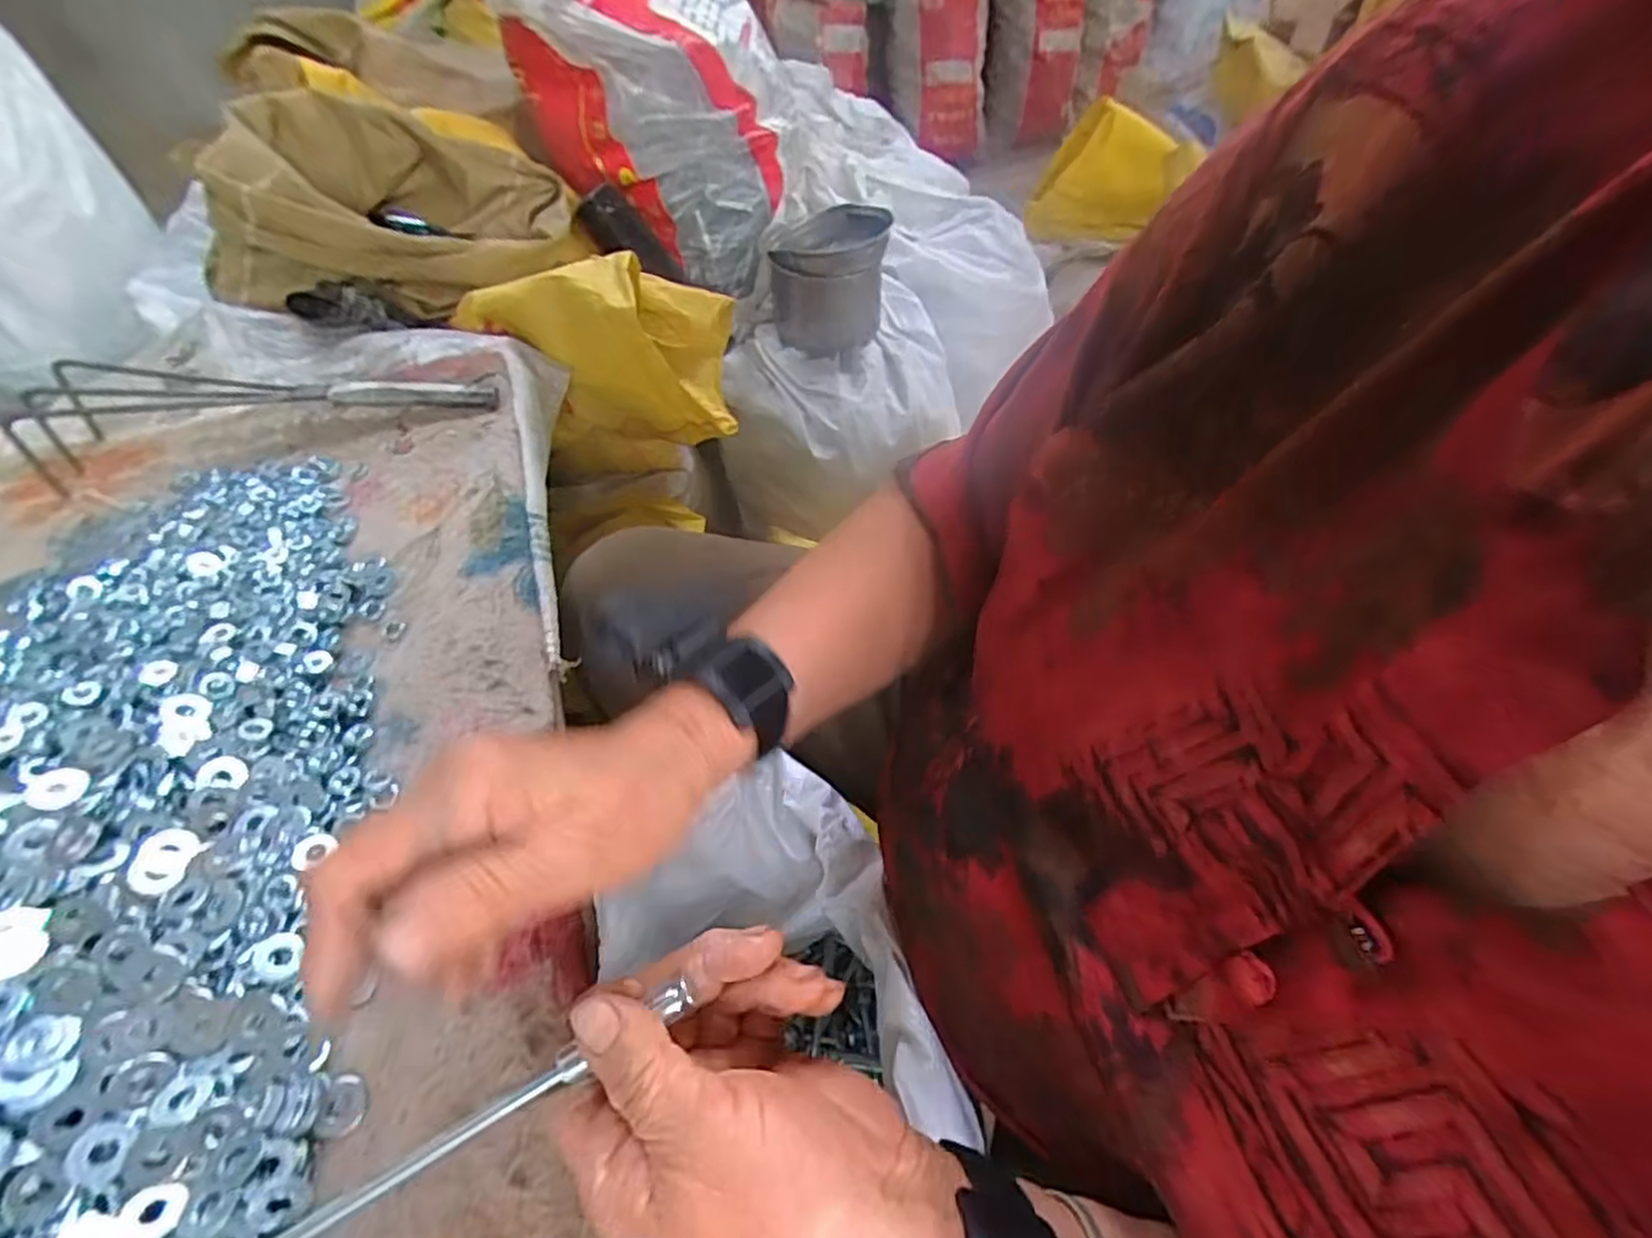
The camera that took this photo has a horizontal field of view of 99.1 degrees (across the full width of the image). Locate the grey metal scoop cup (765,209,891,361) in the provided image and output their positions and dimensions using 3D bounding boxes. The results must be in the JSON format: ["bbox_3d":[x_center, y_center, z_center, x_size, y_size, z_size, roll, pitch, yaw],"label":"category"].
[{"bbox_3d":[0.004,-0.413,0.871,0.132,0.140,0.120,3,50,4],"label":"grey metal scoop cup"}]

